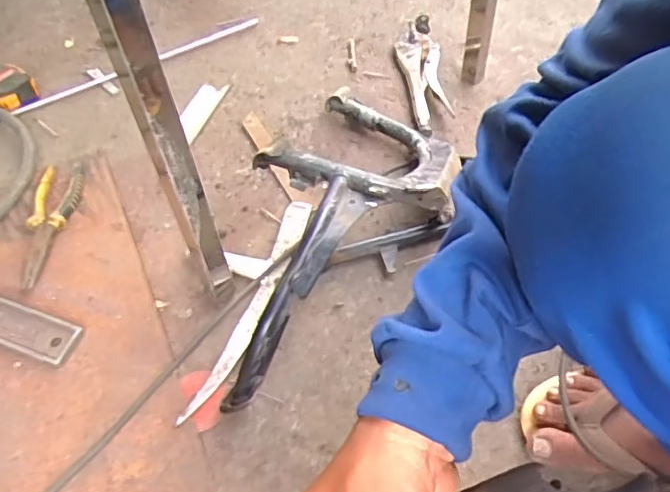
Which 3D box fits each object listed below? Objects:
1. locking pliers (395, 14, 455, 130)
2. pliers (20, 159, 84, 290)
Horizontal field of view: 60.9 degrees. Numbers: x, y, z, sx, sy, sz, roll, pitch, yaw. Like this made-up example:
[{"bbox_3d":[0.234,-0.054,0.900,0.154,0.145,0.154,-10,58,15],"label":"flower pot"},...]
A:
[{"bbox_3d":[0.129,-0.256,0.824,0.062,0.041,0.234,-6,53,-2],"label":"locking pliers"},{"bbox_3d":[-0.341,-0.032,0.684,0.052,0.026,0.179,-6,53,-2],"label":"pliers"}]

